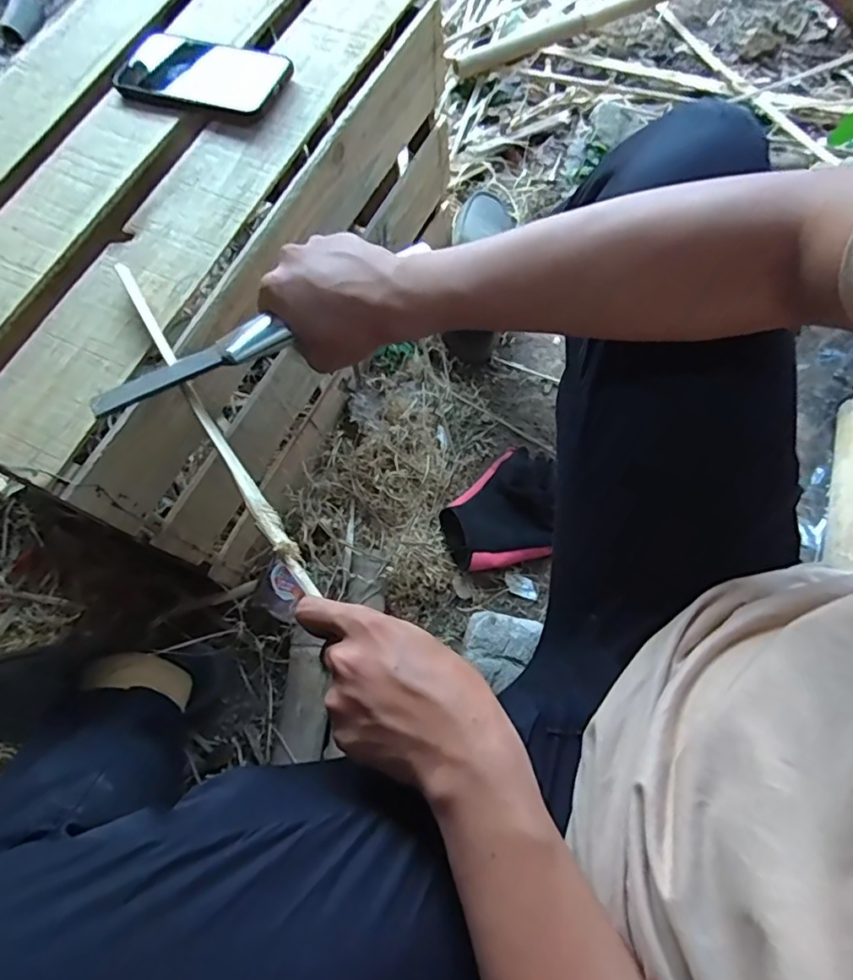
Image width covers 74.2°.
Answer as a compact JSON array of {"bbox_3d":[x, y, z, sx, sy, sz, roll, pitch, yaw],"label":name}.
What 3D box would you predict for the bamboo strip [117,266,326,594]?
[{"bbox_3d":[-0.155,-0.050,0.402,0.013,0.015,0.291,-32,75,-9],"label":"bamboo strip"}]

